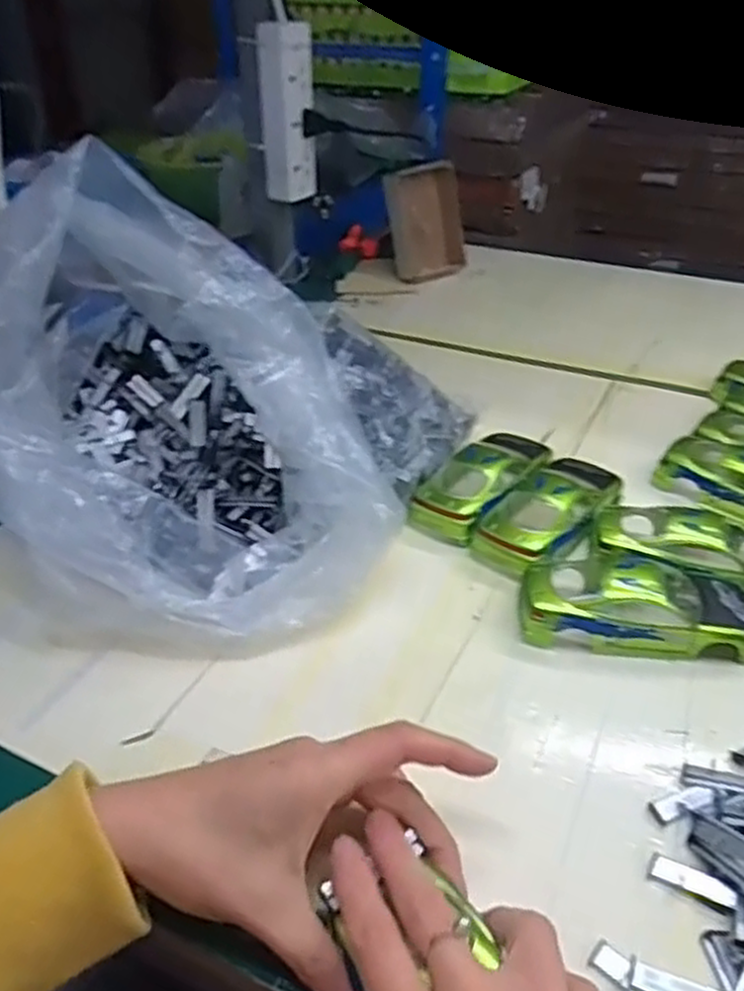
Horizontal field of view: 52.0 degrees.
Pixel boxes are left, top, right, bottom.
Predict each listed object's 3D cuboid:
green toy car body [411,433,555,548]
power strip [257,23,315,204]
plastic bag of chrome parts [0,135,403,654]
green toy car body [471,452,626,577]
[{"bbox_3d":[0.077,-0.013,0.524,0.056,0.033,0.127,25,42,31],"label":"green toy car body"},{"bbox_3d":[-0.084,-0.377,0.757,0.047,0.155,0.037,2,35,3],"label":"power strip"},{"bbox_3d":[-0.103,-0.063,0.445,0.216,0.198,0.237,-1,35,-1],"label":"plastic bag of chrome parts"},{"bbox_3d":[0.111,0.008,0.487,0.053,0.034,0.118,28,43,34],"label":"green toy car body"}]

